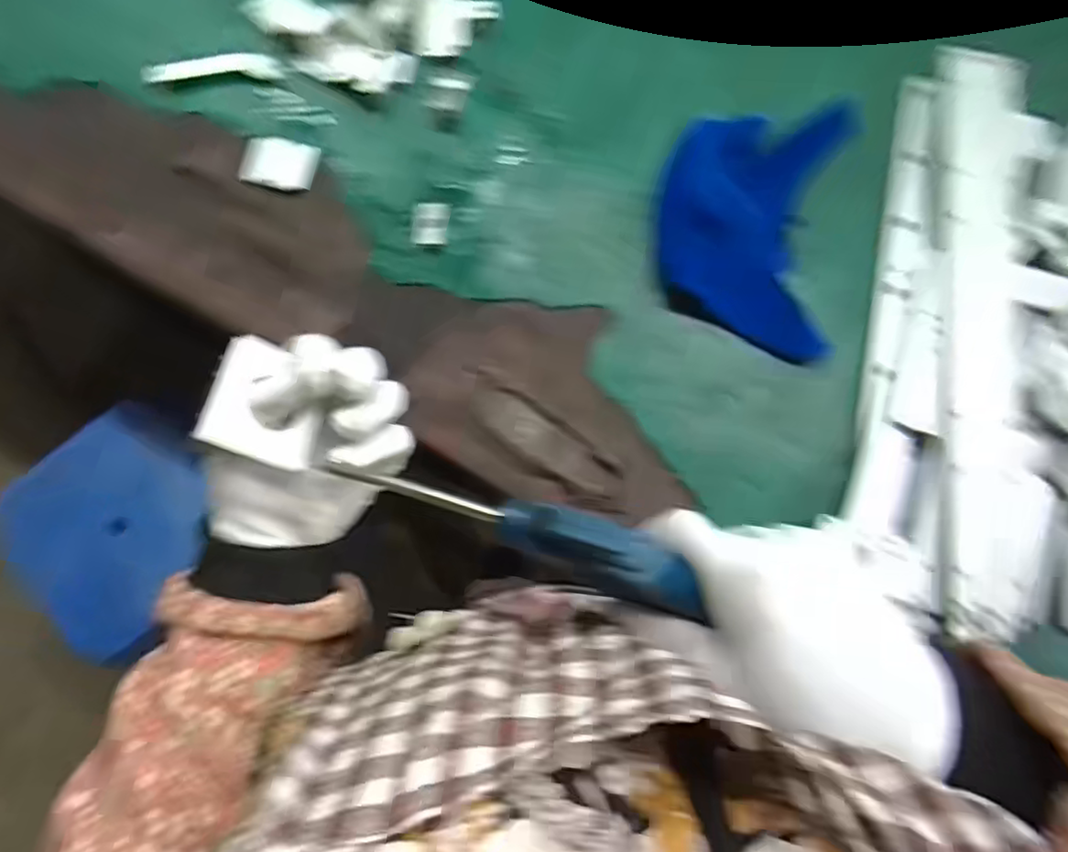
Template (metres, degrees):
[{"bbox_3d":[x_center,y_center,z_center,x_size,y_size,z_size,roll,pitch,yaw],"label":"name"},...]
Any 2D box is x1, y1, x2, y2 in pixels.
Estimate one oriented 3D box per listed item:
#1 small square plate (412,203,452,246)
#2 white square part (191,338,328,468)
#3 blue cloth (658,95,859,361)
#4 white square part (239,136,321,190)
[{"bbox_3d":[-0.087,-0.173,0.554,0.029,0.010,0.038,7,85,0],"label":"small square plate"},{"bbox_3d":[-0.134,-0.012,0.329,0.055,0.005,0.061,25,60,-34],"label":"white square part"},{"bbox_3d":[0.178,-0.163,0.533,0.141,0.033,0.192,6,85,0],"label":"blue cloth"},{"bbox_3d":[-0.219,-0.226,0.555,0.061,0.004,0.043,13,85,1],"label":"white square part"}]

